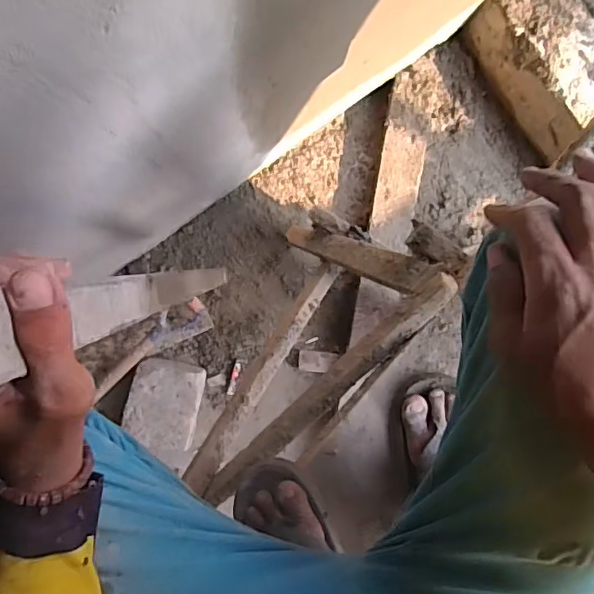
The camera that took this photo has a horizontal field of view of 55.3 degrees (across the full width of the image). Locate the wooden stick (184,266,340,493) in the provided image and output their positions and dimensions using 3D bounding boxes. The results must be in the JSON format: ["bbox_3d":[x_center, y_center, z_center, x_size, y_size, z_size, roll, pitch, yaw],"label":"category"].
[{"bbox_3d":[-0.061,0.136,1.126,0.052,0.048,0.580,35,56,-3],"label":"wooden stick"}]

